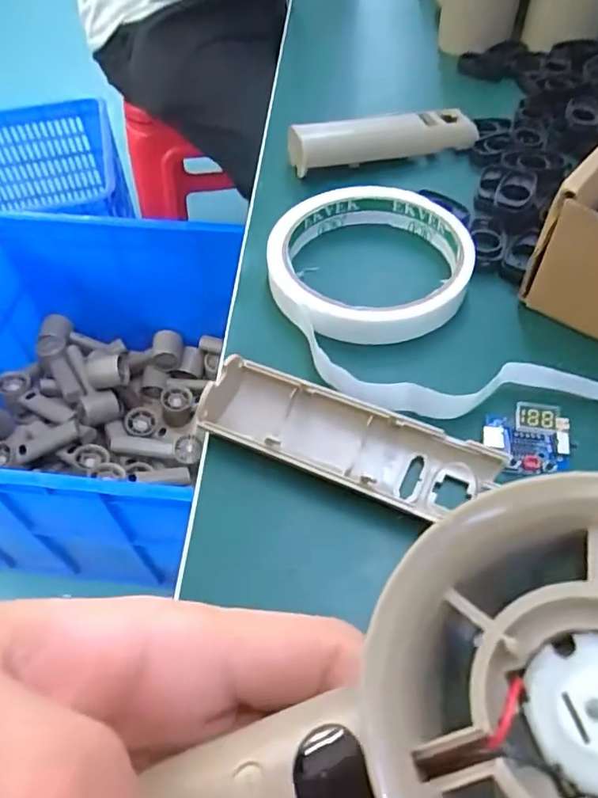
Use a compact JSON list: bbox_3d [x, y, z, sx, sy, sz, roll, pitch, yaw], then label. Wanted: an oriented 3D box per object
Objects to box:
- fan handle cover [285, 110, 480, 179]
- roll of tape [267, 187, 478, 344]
[{"bbox_3d":[0.047,-0.146,0.316,0.104,0.019,0.026,-11,54,-6],"label":"fan handle cover"},{"bbox_3d":[0.032,-0.064,0.261,0.088,0.016,0.092,-1,53,1],"label":"roll of tape"}]

